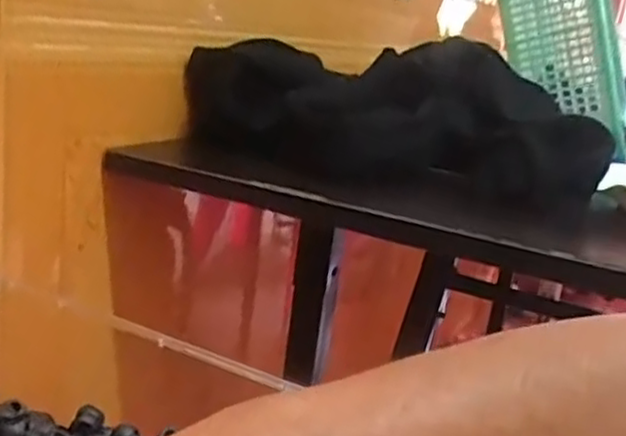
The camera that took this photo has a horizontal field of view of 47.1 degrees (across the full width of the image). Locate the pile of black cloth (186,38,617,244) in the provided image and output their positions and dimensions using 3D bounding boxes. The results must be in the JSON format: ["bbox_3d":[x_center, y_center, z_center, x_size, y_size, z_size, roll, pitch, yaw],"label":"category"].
[{"bbox_3d":[0.064,-0.086,0.572,0.326,0.092,0.153,15,16,24],"label":"pile of black cloth"}]

